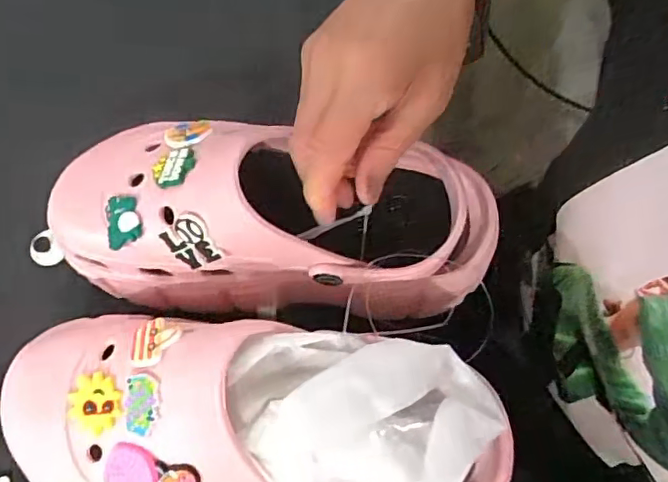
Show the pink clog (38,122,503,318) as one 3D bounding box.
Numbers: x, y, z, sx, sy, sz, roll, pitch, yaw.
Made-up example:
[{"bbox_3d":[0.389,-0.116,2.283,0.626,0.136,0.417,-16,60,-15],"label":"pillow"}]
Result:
[{"bbox_3d":[-0.032,-0.013,0.315,0.239,0.087,0.100,5,71,2],"label":"pink clog"}]

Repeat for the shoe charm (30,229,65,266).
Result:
[{"bbox_3d":[-0.196,0.006,0.382,0.017,0.007,0.024,-37,72,-11],"label":"shoe charm"}]

